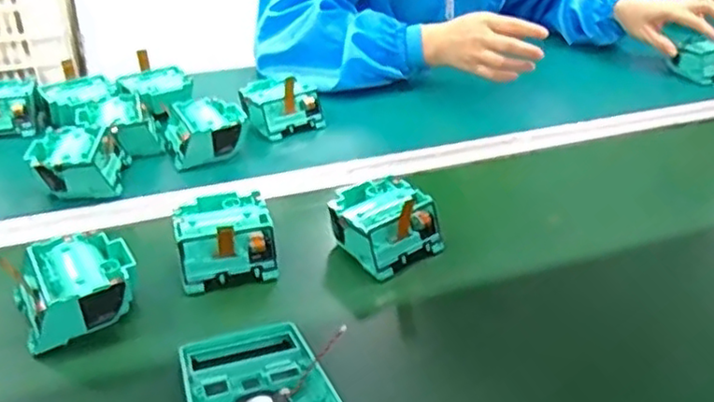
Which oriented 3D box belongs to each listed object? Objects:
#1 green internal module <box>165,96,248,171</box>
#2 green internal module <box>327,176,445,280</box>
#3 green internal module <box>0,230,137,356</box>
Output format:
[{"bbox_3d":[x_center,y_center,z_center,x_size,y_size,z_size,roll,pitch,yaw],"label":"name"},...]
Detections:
[{"bbox_3d":[-0.154,-0.073,0.694,0.077,0.043,0.074,-11,32,-19],"label":"green internal module"},{"bbox_3d":[0.021,0.021,0.562,0.079,0.047,0.076,-21,36,-32],"label":"green internal module"},{"bbox_3d":[-0.205,0.060,0.486,0.079,0.039,0.074,-17,35,-28],"label":"green internal module"}]

